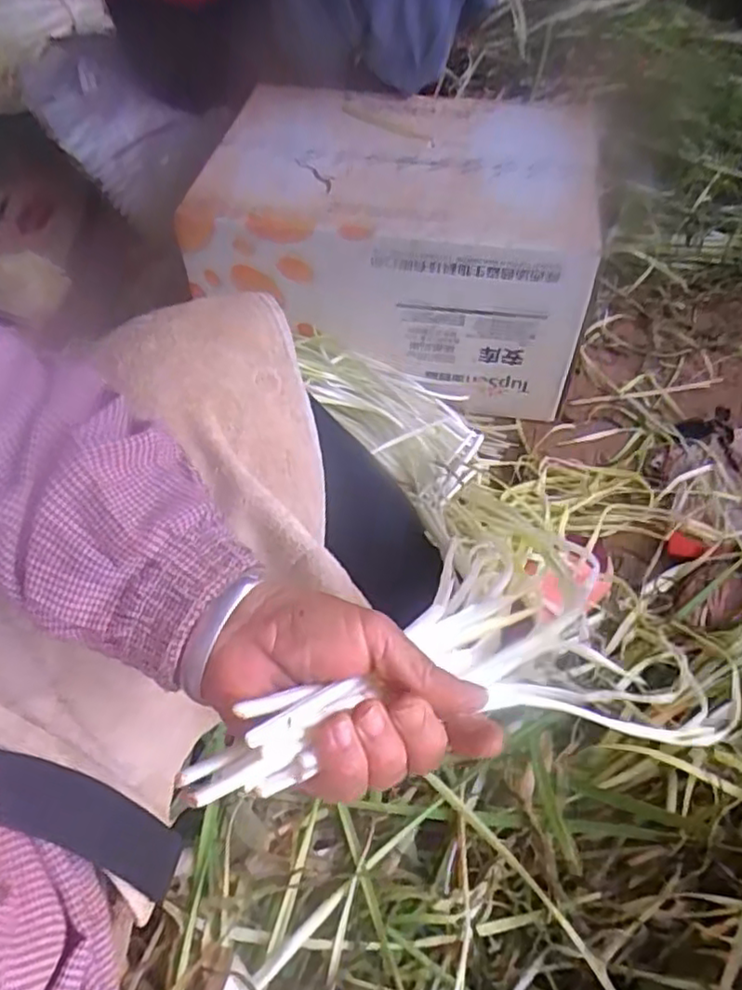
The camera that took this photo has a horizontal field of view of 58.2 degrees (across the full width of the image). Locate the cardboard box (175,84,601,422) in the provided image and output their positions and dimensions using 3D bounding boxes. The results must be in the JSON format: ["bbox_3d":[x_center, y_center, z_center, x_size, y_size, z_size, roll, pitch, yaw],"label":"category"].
[{"bbox_3d":[0.030,-0.318,0.814,0.413,0.217,0.328,4,53,4],"label":"cardboard box"}]

